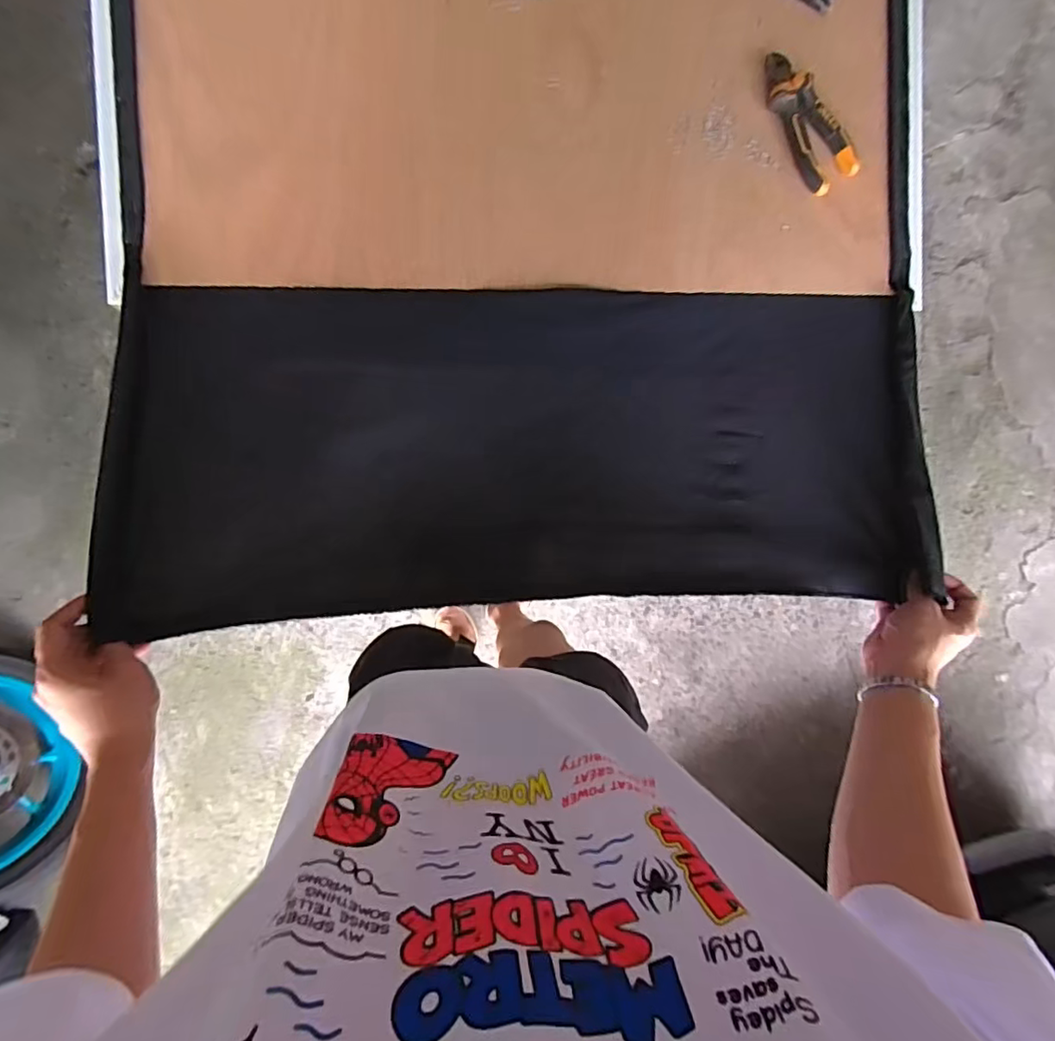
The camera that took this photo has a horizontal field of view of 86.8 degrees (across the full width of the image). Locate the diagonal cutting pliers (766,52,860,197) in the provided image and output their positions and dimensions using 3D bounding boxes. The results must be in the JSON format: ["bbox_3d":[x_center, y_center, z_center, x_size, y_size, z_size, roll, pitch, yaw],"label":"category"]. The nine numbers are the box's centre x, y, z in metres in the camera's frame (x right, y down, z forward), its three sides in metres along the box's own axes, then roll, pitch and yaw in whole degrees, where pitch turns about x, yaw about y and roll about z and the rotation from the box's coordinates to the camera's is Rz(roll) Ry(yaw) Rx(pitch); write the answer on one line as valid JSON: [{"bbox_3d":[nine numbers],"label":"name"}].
[{"bbox_3d":[0.301,-0.432,0.601,0.064,0.017,0.149,-35,96,-6],"label":"diagonal cutting pliers"}]

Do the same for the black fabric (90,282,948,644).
[{"bbox_3d":[0.015,-0.082,0.587,0.795,0.148,0.326,-3,92,-6],"label":"black fabric"}]

